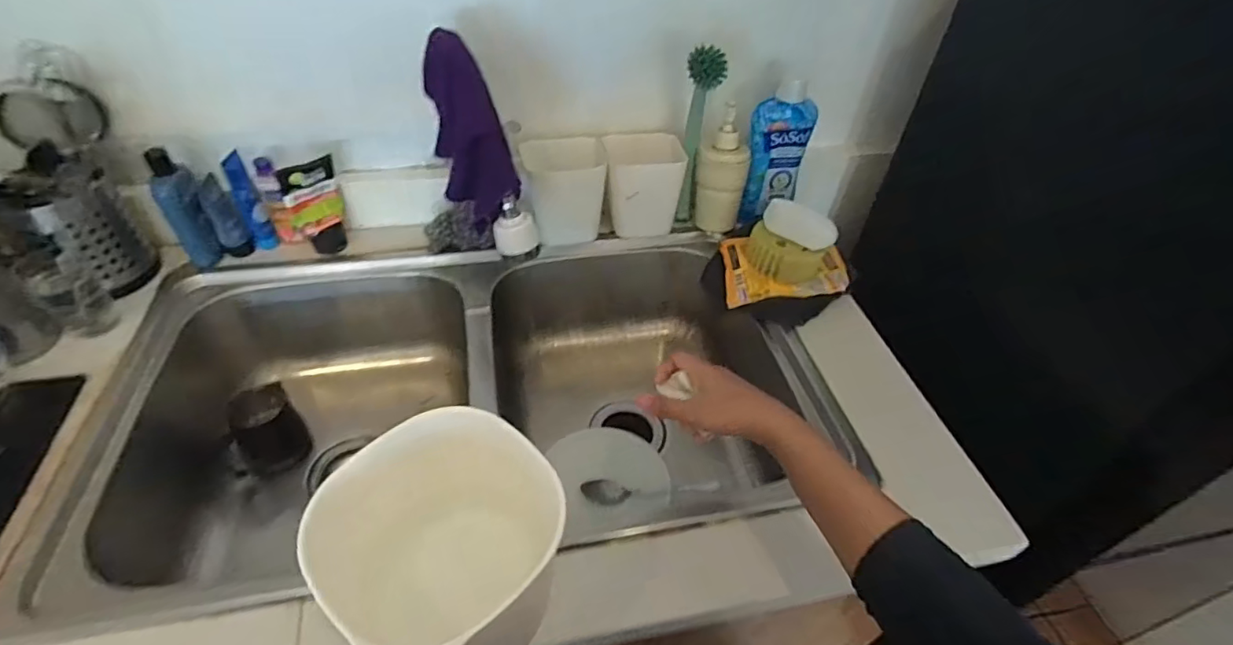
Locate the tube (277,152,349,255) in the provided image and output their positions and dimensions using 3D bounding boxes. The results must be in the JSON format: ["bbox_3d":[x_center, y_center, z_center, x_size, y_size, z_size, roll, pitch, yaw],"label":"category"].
[{"bbox_3d":[-0.406,-0.153,0.778,0.070,0.135,0.033,-22,51,-24],"label":"tube"}]

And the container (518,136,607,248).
[{"bbox_3d":[-0.074,-0.195,0.833,0.108,0.107,0.118,-7,46,-12],"label":"container"}]

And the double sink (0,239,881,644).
[{"bbox_3d":[-0.186,0.120,0.770,0.786,0.248,0.437,-10,47,-15],"label":"double sink"}]

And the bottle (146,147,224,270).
[{"bbox_3d":[-0.561,-0.146,0.742,0.046,0.150,0.039,-31,55,-31],"label":"bottle"}]

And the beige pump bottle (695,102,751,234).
[{"bbox_3d":[0.157,-0.227,0.845,0.071,0.171,0.071,13,45,8],"label":"beige pump bottle"}]

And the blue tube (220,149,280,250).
[{"bbox_3d":[-0.492,-0.159,0.765,0.029,0.136,0.020,-29,54,-29],"label":"blue tube"}]

